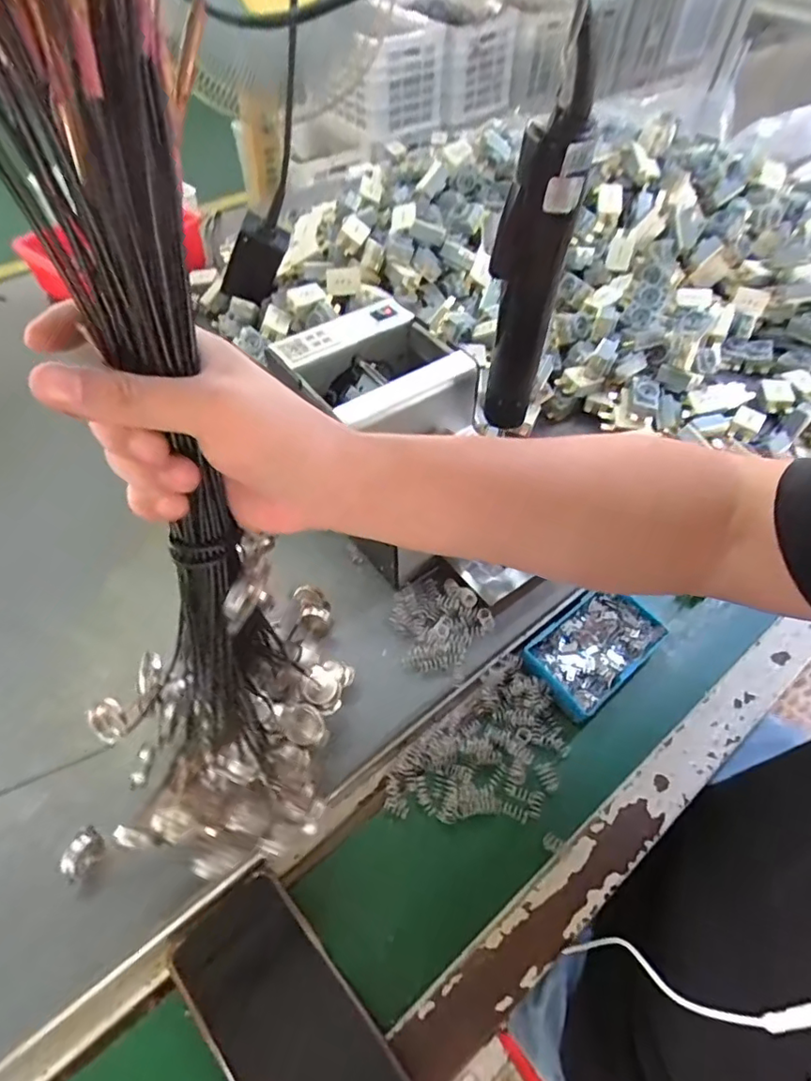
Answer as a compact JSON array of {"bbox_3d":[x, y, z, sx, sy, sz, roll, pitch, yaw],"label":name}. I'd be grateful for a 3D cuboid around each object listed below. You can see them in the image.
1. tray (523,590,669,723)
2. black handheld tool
[{"bbox_3d":[0.157,0.087,0.466,0.111,0.026,0.070,-36,63,-24],"label":"tray"},{"bbox_3d":[0.076,-0.153,0.355,0.033,0.185,0.035,36,61,21],"label":"black handheld tool"}]

